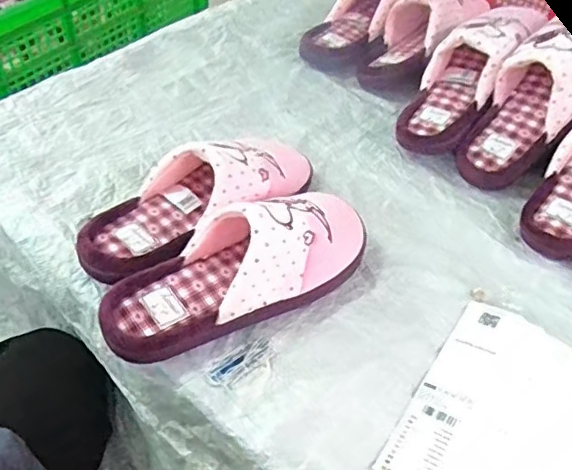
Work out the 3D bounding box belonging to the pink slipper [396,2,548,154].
[{"bbox_3d":[0.208,-0.190,0.648,0.088,0.065,0.228,33,83,23],"label":"pink slipper"}]

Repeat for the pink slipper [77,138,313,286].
[{"bbox_3d":[-0.074,-0.043,0.524,0.249,0.075,0.088,-31,57,-28],"label":"pink slipper"}]

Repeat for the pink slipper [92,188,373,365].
[{"bbox_3d":[-0.033,0.022,0.468,0.243,0.085,0.085,-23,53,-23],"label":"pink slipper"}]

